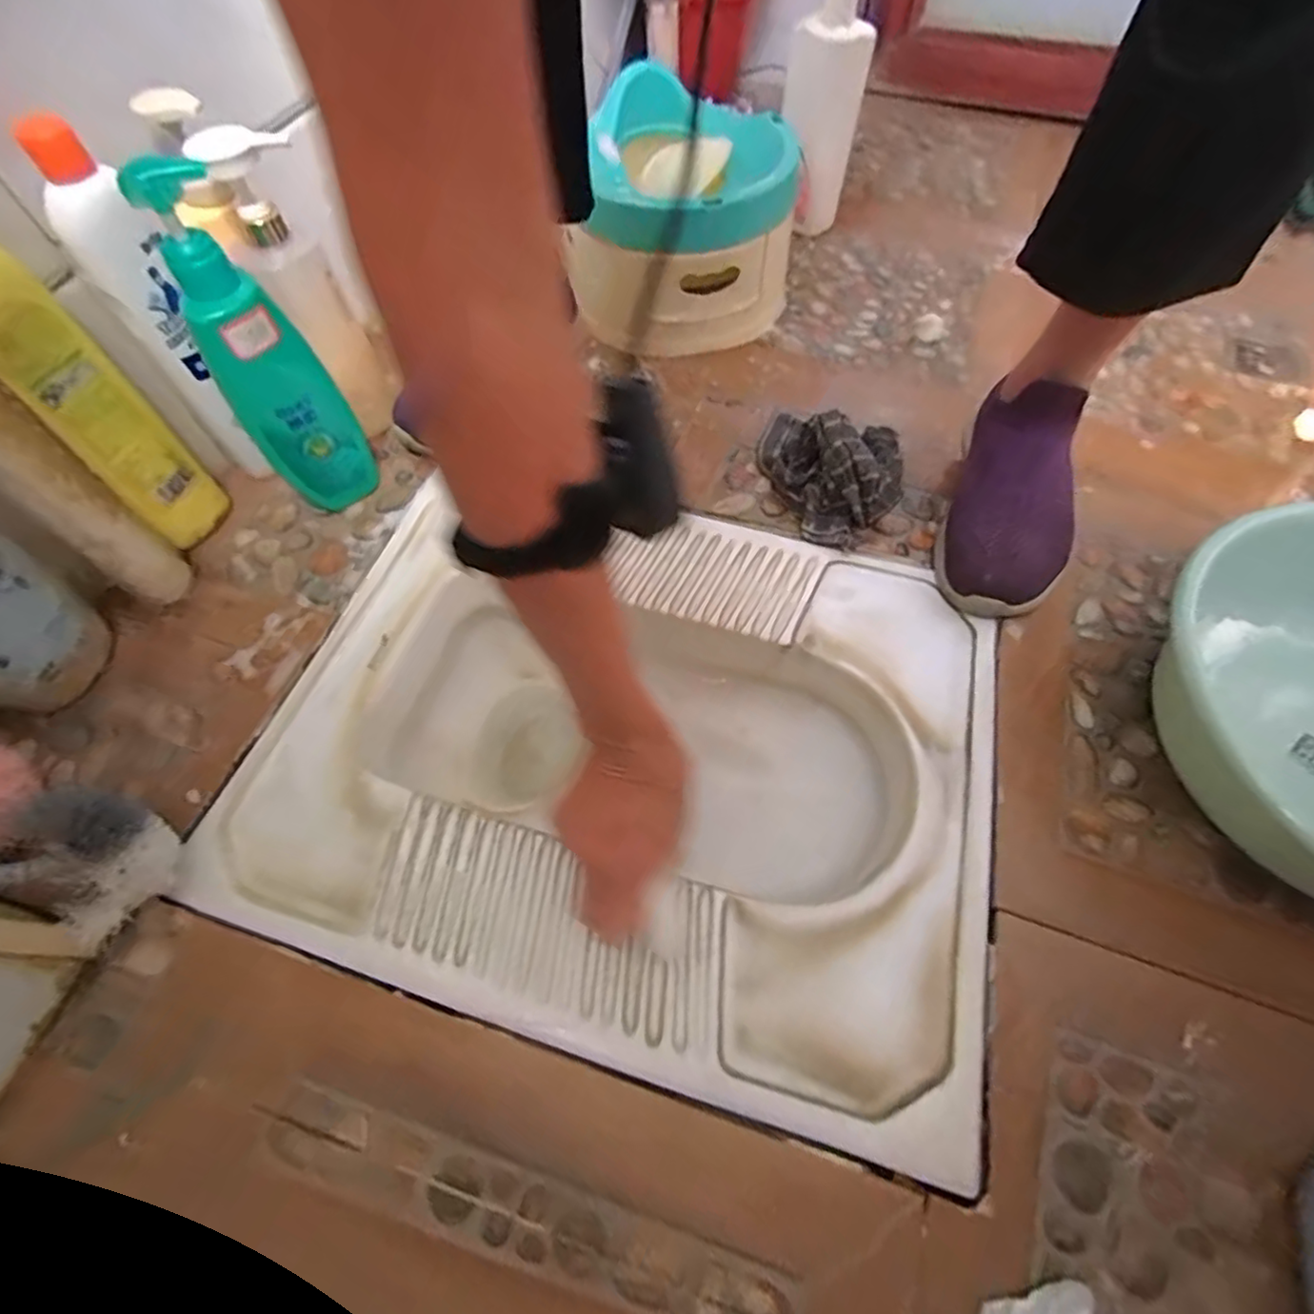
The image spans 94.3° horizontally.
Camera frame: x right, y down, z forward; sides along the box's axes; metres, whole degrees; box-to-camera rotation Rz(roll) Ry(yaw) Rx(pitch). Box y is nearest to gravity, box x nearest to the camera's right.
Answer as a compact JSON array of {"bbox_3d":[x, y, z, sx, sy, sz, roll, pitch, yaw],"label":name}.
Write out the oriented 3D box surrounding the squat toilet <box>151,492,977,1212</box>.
[{"bbox_3d":[-0.023,0.088,0.521,0.513,0.170,0.404,14,62,8],"label":"squat toilet"}]

